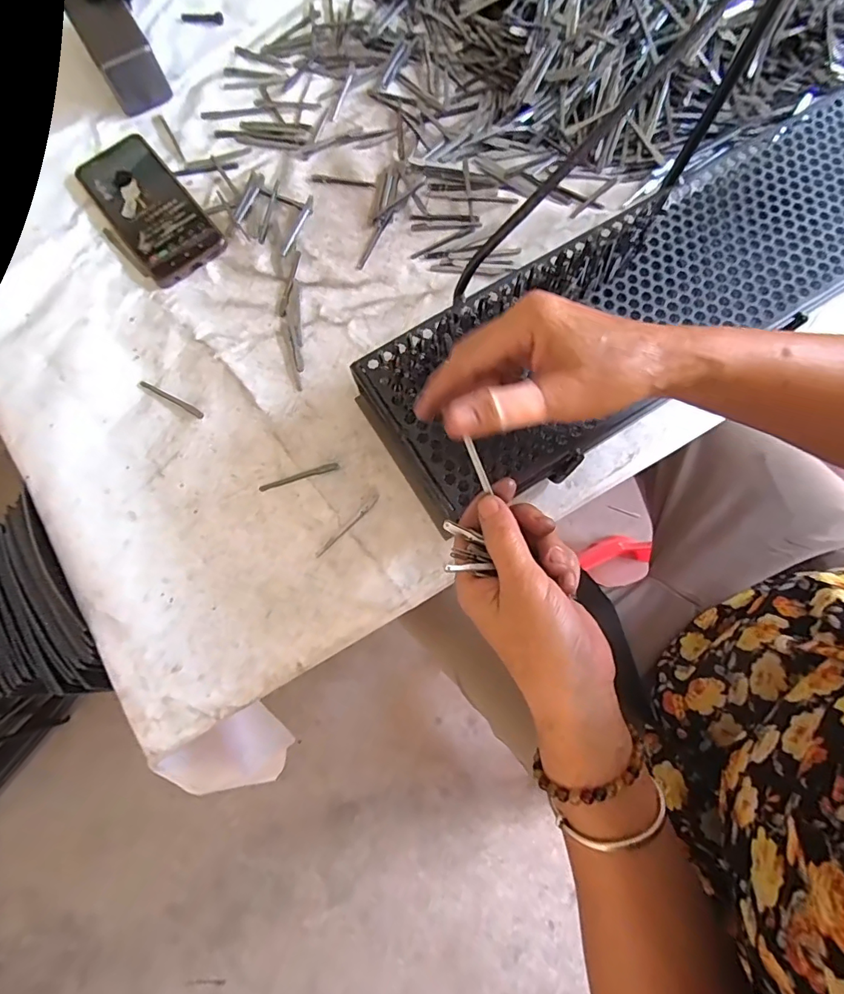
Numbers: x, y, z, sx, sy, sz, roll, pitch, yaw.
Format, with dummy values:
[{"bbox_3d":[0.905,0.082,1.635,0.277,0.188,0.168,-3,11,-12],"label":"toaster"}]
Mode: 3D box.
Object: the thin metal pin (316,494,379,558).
[{"bbox_3d":[-0.059,0.023,0.377,0.005,0.004,0.068,43,81,10],"label":"thin metal pin"}]

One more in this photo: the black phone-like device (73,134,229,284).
[{"bbox_3d":[-0.261,-0.277,0.453,0.080,0.010,0.164,-39,79,-8],"label":"black phone-like device"}]

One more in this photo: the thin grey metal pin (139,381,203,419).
[{"bbox_3d":[-0.218,-0.086,0.411,0.068,0.004,0.006,30,79,7],"label":"thin grey metal pin"}]

